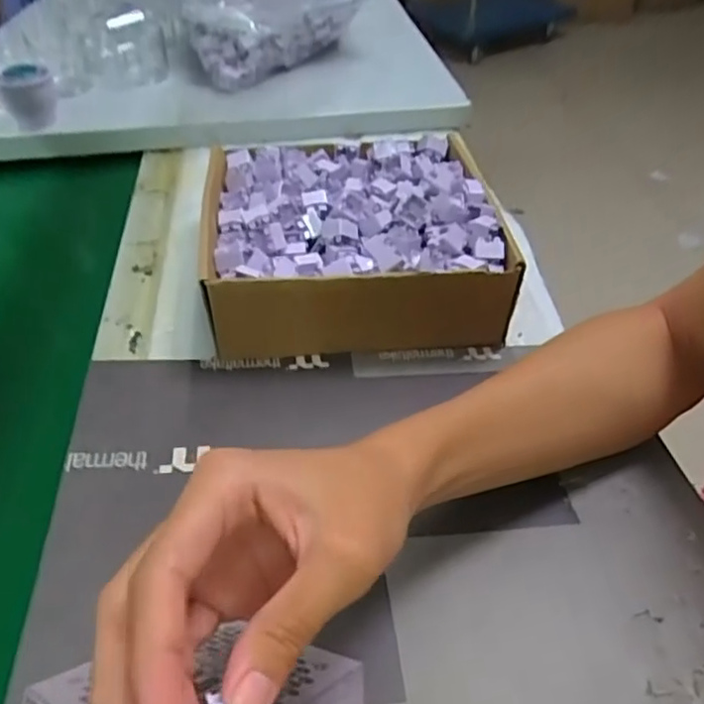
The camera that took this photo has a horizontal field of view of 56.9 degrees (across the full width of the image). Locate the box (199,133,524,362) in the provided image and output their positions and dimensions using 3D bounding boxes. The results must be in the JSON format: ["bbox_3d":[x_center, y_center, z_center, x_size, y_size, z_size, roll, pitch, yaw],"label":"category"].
[{"bbox_3d":[-0.005,-0.086,0.493,0.207,0.074,0.208,-7,43,-7],"label":"box"}]

